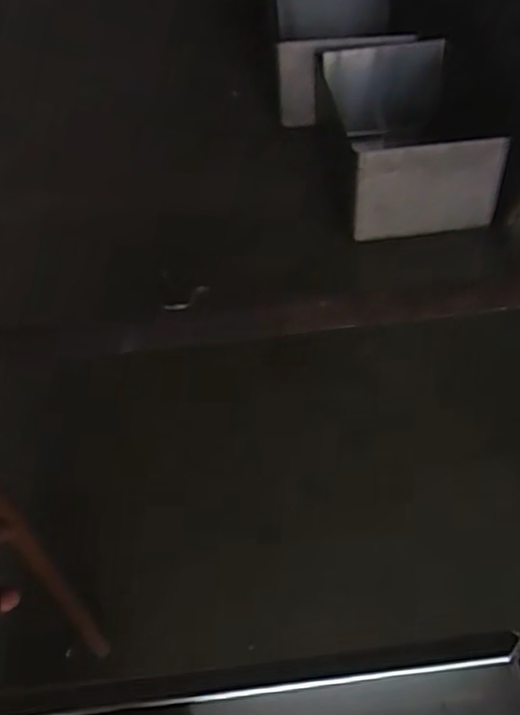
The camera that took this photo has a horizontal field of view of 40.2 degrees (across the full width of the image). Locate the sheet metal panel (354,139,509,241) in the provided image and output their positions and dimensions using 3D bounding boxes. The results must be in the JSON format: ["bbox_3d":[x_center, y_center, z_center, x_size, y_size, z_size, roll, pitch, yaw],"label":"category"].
[{"bbox_3d":[0.410,-0.403,1.743,0.341,0.278,0.022,-2,54,7],"label":"sheet metal panel"}]

